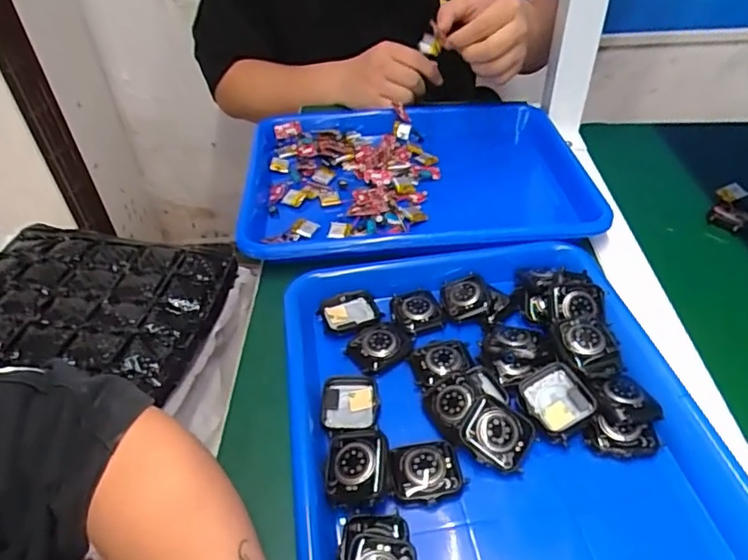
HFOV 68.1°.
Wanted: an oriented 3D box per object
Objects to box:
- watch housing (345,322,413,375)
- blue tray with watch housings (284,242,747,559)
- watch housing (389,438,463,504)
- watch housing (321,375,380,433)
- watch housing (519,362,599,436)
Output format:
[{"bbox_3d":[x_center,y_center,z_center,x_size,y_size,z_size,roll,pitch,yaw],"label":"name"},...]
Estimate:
[{"bbox_3d":[0.006,0.051,0.415,0.046,0.010,0.037,-25,45,-23],"label":"watch housing"},{"bbox_3d":[0.075,0.095,0.338,0.242,0.038,0.326,-8,41,-5],"label":"blue tray with watch housings"},{"bbox_3d":[0.032,0.116,0.338,0.041,0.010,0.037,-5,41,-1],"label":"watch housing"},{"bbox_3d":[-0.016,0.086,0.376,0.038,0.011,0.047,-4,41,-1],"label":"watch housing"},{"bbox_3d":[0.119,0.077,0.360,0.037,0.012,0.042,-35,51,7],"label":"watch housing"}]

